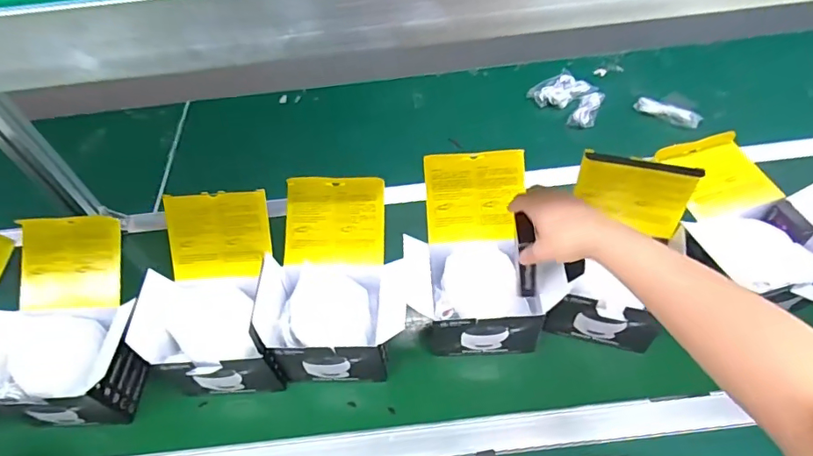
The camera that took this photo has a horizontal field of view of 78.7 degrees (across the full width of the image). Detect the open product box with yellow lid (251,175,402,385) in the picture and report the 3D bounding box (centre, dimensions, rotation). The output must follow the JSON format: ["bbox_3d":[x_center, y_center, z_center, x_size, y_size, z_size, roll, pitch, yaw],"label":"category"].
[{"bbox_3d":[-0.103,0.074,0.717,0.192,0.163,0.236,0,54,-1],"label":"open product box with yellow lid"}]

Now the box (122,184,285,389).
[{"bbox_3d":[-0.270,0.093,0.690,0.166,0.185,0.212,-2,54,-2],"label":"box"}]

